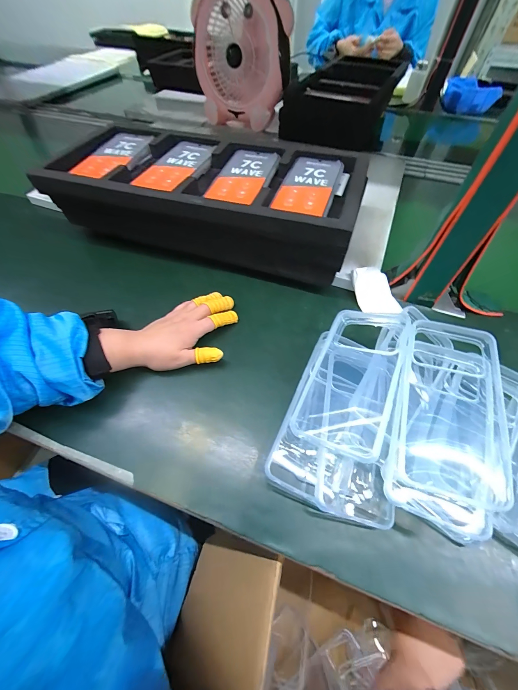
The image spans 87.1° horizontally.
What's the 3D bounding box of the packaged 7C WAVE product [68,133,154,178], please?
[{"bbox_3d":[-0.247,-0.323,0.463,0.070,0.017,0.142,19,58,12],"label":"packaged 7C WAVE product"}]

